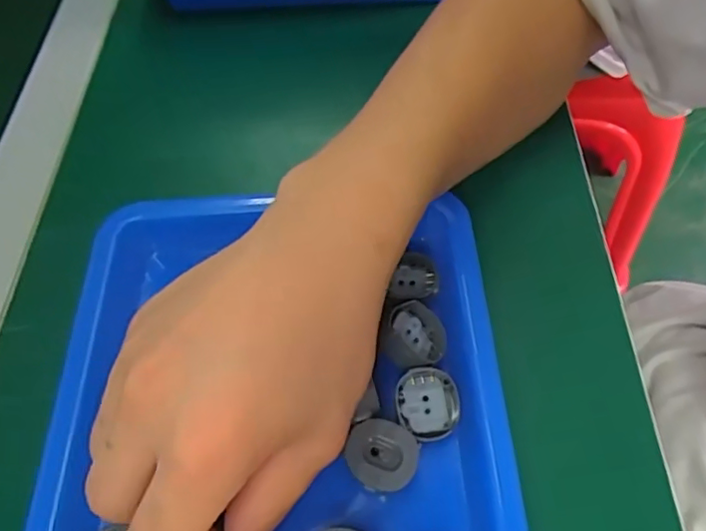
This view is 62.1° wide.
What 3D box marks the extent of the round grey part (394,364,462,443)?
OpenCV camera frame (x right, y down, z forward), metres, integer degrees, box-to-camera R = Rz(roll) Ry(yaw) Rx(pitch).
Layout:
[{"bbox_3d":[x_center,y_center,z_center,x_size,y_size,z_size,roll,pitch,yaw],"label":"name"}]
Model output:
[{"bbox_3d":[0.031,0.056,0.241,0.026,0.009,0.027,-2,58,3],"label":"round grey part"}]

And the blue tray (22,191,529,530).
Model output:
[{"bbox_3d":[-0.032,0.064,0.235,0.186,0.027,0.211,-4,57,1],"label":"blue tray"}]

